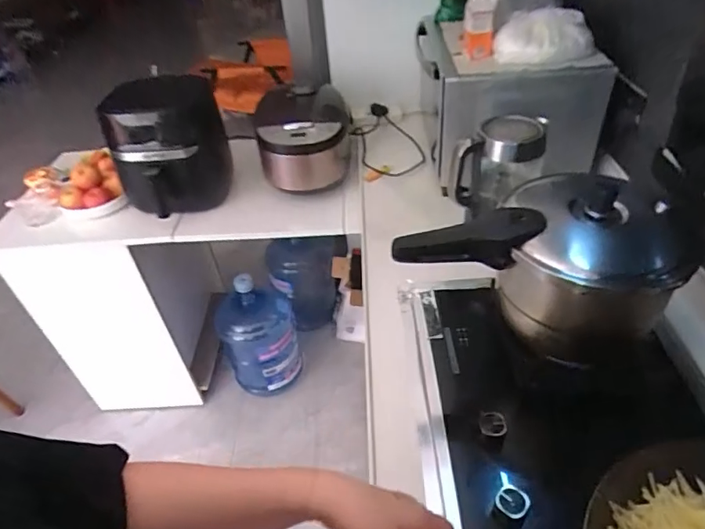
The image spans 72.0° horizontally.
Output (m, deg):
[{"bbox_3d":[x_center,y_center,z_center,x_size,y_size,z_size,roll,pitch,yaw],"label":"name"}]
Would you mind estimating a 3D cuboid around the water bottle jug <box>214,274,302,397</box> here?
[{"bbox_3d":[-0.314,0.218,1.624,0.238,0.432,0.264,-14,41,-9],"label":"water bottle jug"}]

